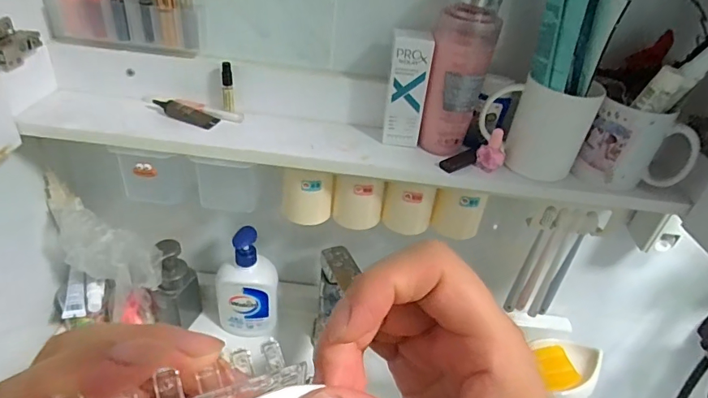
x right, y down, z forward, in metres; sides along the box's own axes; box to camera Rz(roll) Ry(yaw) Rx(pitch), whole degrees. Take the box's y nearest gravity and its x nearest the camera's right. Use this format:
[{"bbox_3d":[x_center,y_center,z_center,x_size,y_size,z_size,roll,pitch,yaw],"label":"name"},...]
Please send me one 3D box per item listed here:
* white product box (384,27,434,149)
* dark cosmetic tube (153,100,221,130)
[{"bbox_3d":[0.060,-0.123,0.513,0.047,0.129,0.031,8,35,1],"label":"white product box"},{"bbox_3d":[-0.200,-0.104,0.535,0.077,0.017,0.027,17,36,13],"label":"dark cosmetic tube"}]

